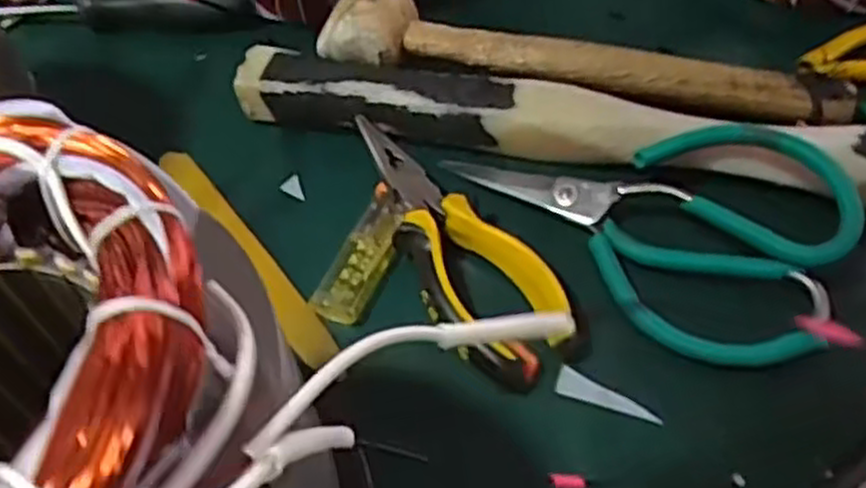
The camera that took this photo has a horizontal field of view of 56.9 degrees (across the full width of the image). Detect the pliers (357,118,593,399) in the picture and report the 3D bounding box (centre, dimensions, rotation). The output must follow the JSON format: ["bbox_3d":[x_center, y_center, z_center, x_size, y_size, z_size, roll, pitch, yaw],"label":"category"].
[{"bbox_3d":[0.009,-0.003,0.362,0.053,0.021,0.153,-23,56,-15],"label":"pliers"}]

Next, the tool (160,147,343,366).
[{"bbox_3d":[-0.090,0.001,0.377,0.016,0.006,0.155,-31,58,-20],"label":"tool"}]

